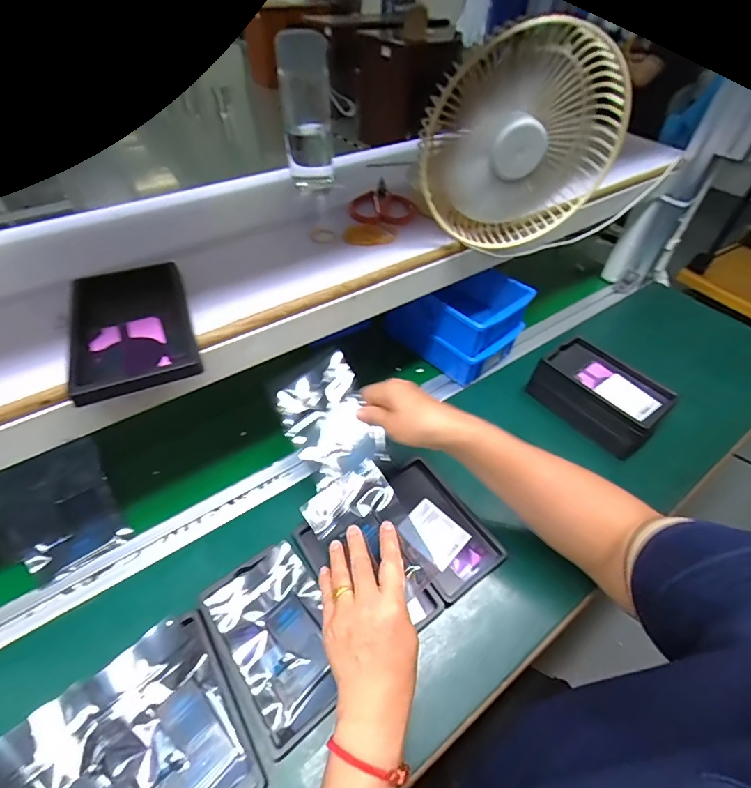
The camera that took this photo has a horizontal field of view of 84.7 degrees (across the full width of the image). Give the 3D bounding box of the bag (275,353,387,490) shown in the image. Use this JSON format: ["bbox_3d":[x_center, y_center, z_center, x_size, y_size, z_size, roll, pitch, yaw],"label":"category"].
[{"bbox_3d":[-0.054,0.030,0.473,0.096,0.015,0.130,-26,77,0],"label":"bag"}]

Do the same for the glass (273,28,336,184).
[{"bbox_3d":[-0.087,-0.349,0.517,0.059,0.154,0.073,-7,48,-7],"label":"glass"}]

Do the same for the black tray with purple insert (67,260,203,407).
[{"bbox_3d":[-0.212,-0.065,0.360,0.092,0.017,0.167,-19,51,-17],"label":"black tray with purple insert"}]

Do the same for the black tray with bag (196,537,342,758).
[{"bbox_3d":[-0.091,0.230,0.398,0.101,0.014,0.155,-29,58,-26],"label":"black tray with bag"}]

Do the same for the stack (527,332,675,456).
[{"bbox_3d":[0.316,0.002,0.591,0.098,0.073,0.164,-34,58,-28],"label":"stack"}]

